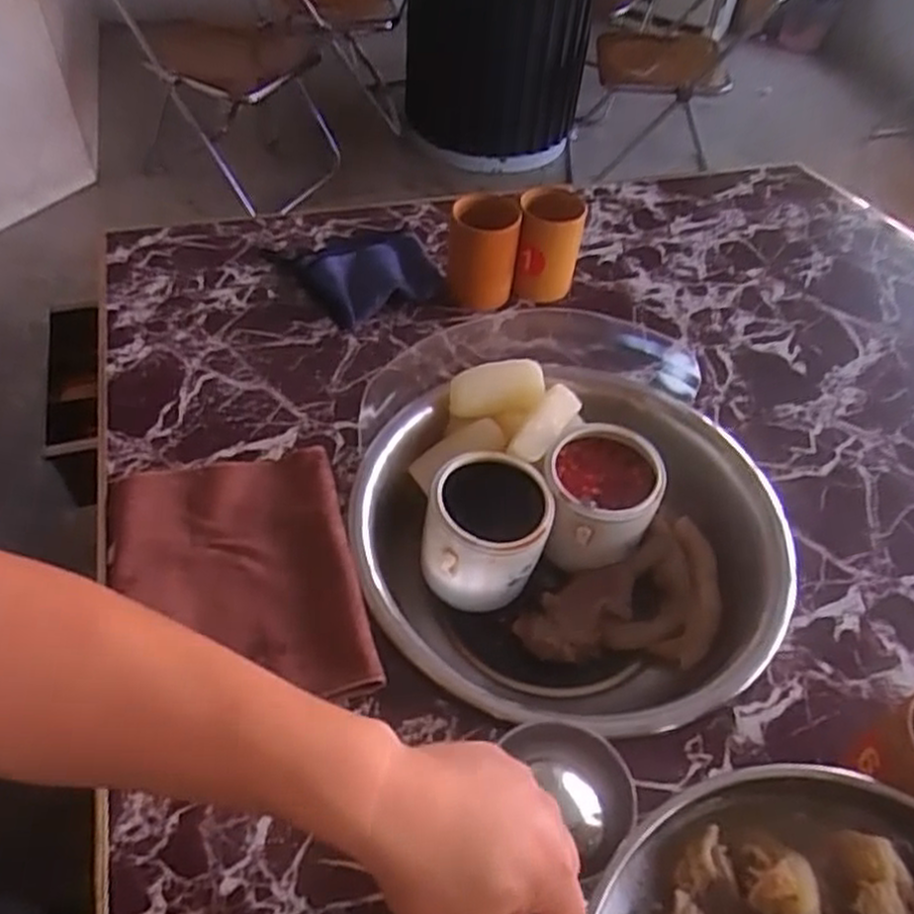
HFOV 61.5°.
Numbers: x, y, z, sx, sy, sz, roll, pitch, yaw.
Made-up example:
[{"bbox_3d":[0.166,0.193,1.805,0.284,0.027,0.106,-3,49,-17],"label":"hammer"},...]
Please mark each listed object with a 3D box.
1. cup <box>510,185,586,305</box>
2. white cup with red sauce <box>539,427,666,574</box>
[{"bbox_3d":[0.113,-0.265,0.974,0.080,0.139,0.070,12,51,5],"label":"cup"},{"bbox_3d":[0.153,0.044,0.845,0.120,0.100,0.132,2,51,-3],"label":"white cup with red sauce"}]

